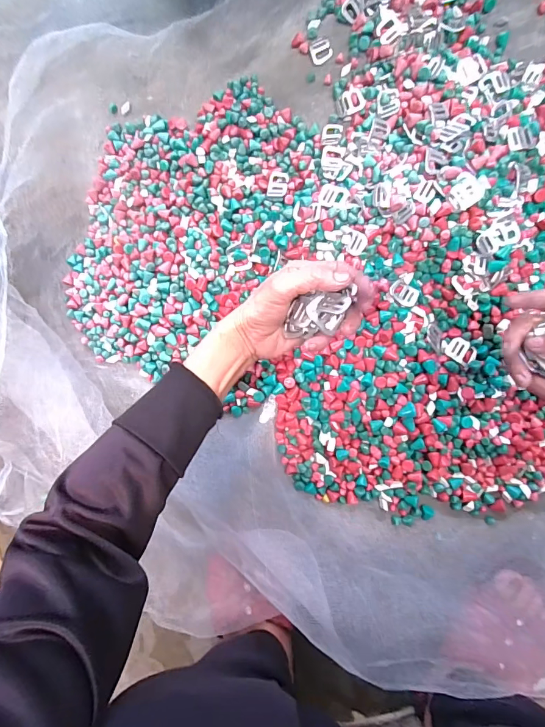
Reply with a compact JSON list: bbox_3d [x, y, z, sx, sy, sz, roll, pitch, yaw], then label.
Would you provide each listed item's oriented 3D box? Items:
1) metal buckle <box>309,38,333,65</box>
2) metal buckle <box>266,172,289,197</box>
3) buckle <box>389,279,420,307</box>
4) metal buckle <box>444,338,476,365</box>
[{"bbox_3d":[0.062,-0.398,0.496,0.026,0.004,0.030,-17,83,7],"label":"metal buckle"},{"bbox_3d":[0.006,-0.223,0.485,0.026,0.004,0.034,3,86,8],"label":"metal buckle"},{"bbox_3d":[0.152,-0.082,0.448,0.033,0.008,0.027,32,79,3],"label":"buckle"},{"bbox_3d":[0.214,-0.014,0.440,0.031,0.006,0.028,30,78,6],"label":"metal buckle"}]

